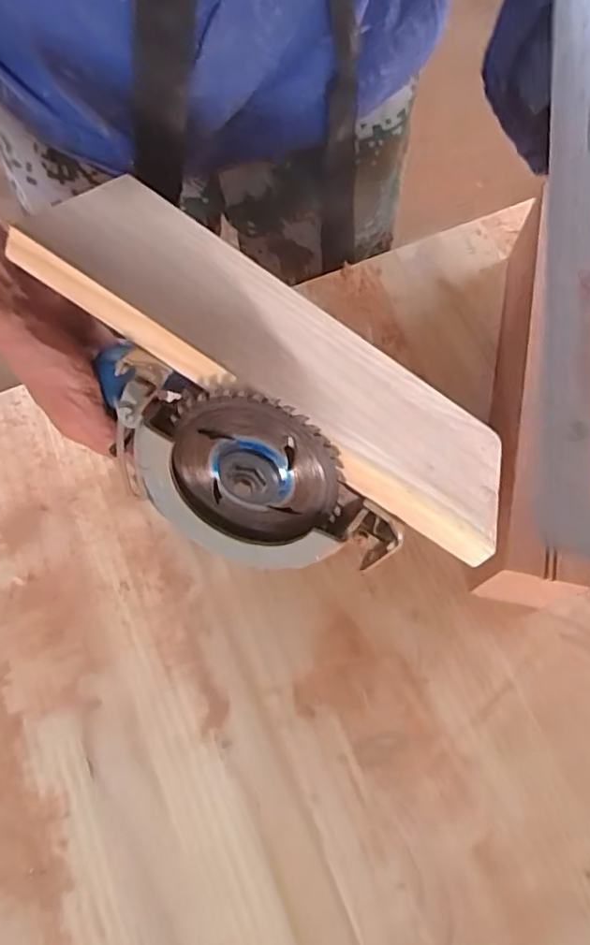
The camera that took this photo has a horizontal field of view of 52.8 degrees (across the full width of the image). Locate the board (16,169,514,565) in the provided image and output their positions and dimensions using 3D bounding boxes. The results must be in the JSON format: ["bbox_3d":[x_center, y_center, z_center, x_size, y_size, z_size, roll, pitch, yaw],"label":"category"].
[{"bbox_3d":[-0.001,-0.067,0.347,0.290,0.019,0.115,34,41,-6],"label":"board"}]

